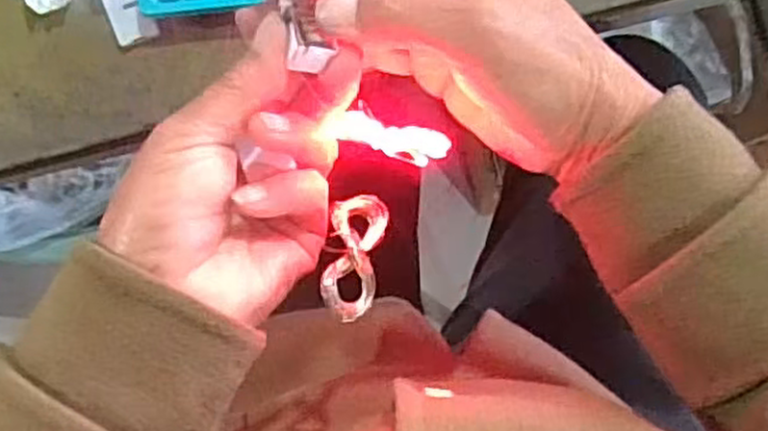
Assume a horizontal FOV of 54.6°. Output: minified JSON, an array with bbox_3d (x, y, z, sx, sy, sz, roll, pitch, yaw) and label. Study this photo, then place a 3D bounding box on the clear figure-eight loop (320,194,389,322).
[{"bbox_3d":[-0.012,0.016,0.296,0.022,0.008,0.053,11,62,-2],"label":"clear figure-eight loop"}]

